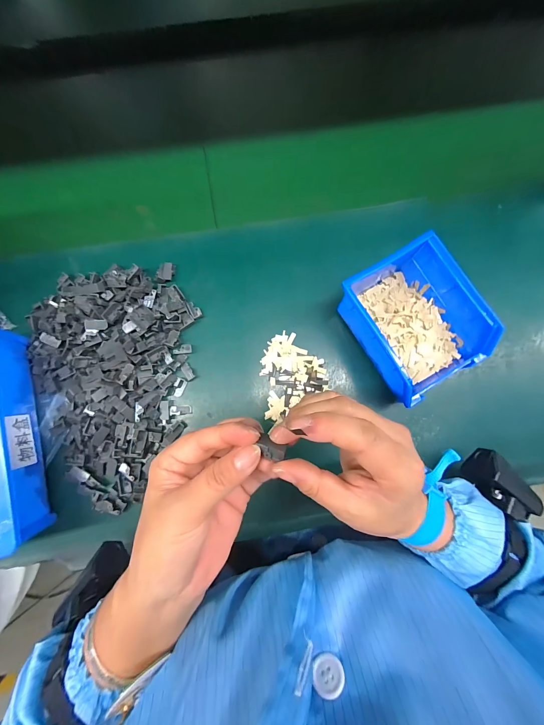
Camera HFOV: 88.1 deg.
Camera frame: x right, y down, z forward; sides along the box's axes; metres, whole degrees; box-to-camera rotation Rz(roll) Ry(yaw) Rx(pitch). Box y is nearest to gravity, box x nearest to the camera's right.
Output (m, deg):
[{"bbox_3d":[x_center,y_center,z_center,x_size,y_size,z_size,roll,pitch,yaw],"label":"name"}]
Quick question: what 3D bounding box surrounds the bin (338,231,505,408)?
[{"bbox_3d":[0.144,-0.039,0.297,0.103,0.074,0.134,-31,82,-6],"label":"bin"}]

